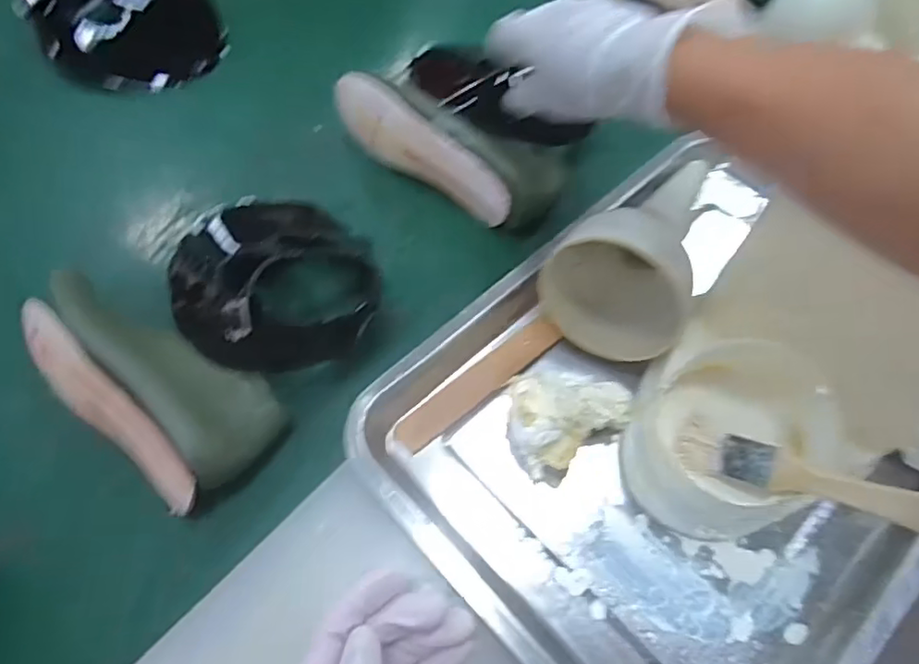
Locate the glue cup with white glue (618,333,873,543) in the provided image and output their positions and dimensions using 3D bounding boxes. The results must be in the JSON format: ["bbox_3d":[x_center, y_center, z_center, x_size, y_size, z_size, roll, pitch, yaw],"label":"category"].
[{"bbox_3d":[0.152,0.057,0.351,0.104,0.057,0.105,-12,63,-7],"label":"glue cup with white glue"}]

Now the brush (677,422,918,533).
[{"bbox_3d":[0.179,0.075,0.297,0.146,0.016,0.022,13,64,37],"label":"brush"}]

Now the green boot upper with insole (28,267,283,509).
[{"bbox_3d":[-0.218,0.029,0.430,0.195,0.062,0.106,40,69,19],"label":"green boot upper with insole"}]

